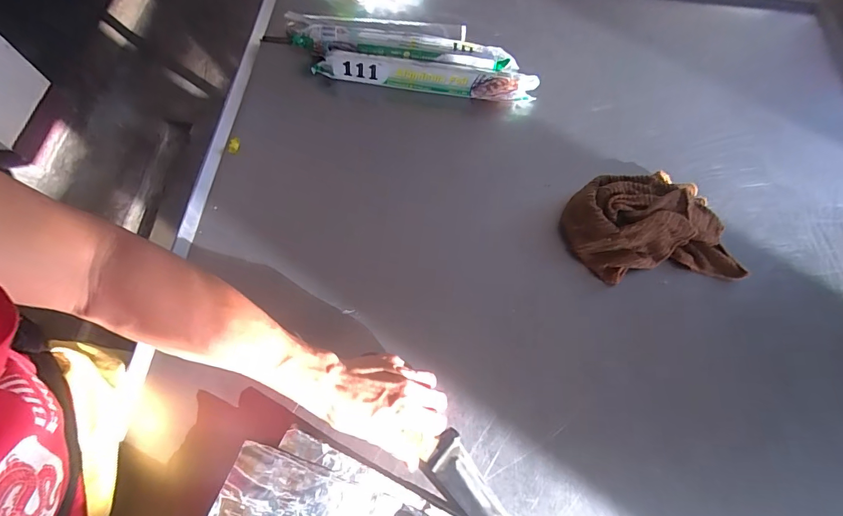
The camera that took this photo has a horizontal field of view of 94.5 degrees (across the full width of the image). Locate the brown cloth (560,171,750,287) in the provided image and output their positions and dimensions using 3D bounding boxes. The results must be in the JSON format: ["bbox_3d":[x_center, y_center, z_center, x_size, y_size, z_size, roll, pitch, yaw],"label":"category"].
[{"bbox_3d":[0.323,-0.050,0.554,0.228,0.044,0.160,-3,68,-4],"label":"brown cloth"}]

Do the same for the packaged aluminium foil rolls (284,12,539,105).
[{"bbox_3d":[-0.018,-0.332,0.652,0.418,0.065,0.122,9,67,1],"label":"packaged aluminium foil rolls"}]

